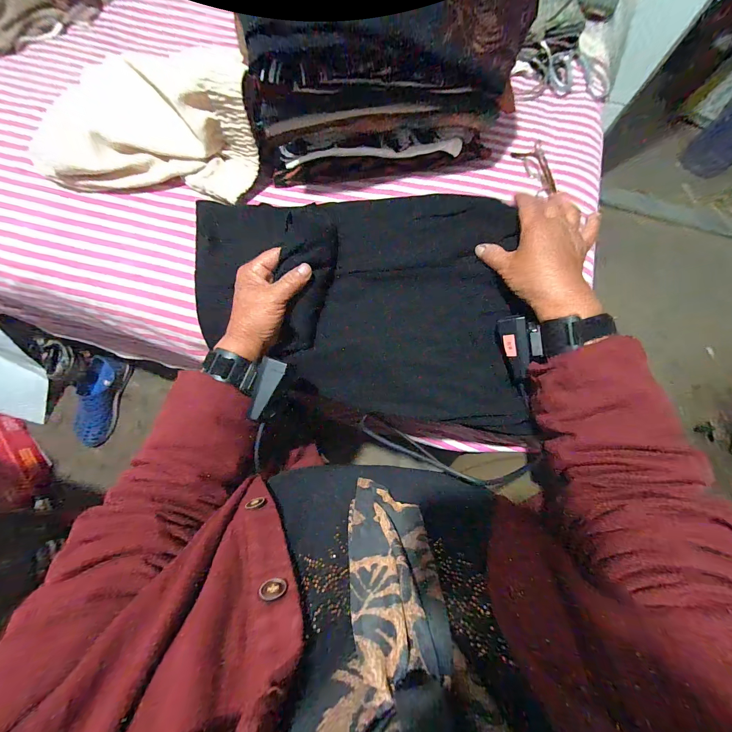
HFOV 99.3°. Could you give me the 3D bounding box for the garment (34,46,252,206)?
[{"bbox_3d":[-0.295,-0.290,0.388,0.307,0.123,0.095,8,73,0],"label":"garment"}]

